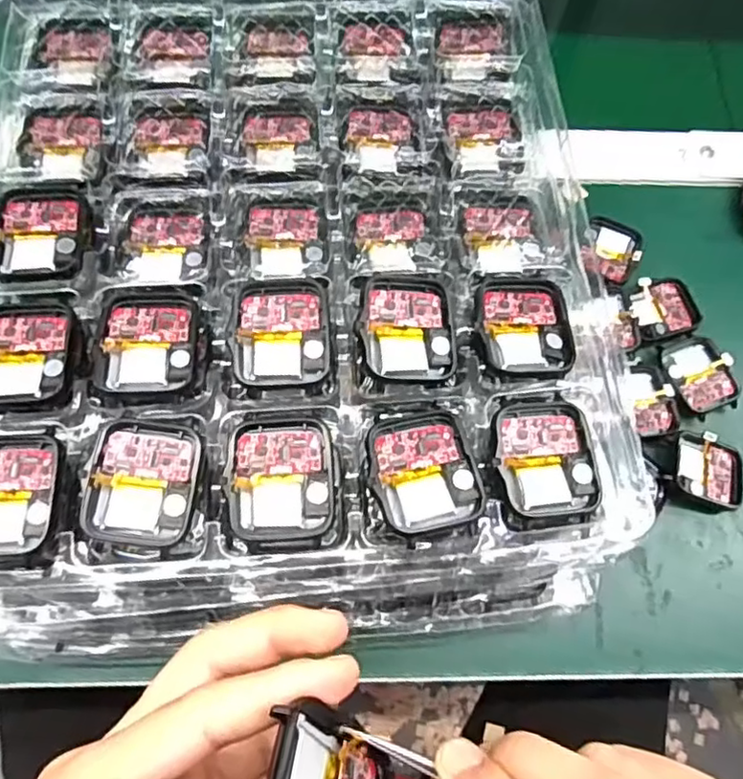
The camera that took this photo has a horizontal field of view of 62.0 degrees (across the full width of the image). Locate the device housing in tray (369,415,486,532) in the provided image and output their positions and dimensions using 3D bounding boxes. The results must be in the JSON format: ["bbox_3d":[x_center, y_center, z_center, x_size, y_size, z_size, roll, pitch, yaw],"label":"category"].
[{"bbox_3d":[0.019,0.029,0.224,0.037,0.005,0.043,-14,70,-9],"label":"device housing in tray"}]

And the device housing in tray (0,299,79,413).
[{"bbox_3d":[-0.134,-0.014,0.240,0.039,0.004,0.047,-3,69,-4],"label":"device housing in tray"}]

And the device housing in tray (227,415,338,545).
[{"bbox_3d":[-0.032,0.031,0.221,0.037,0.005,0.043,1,68,-2],"label":"device housing in tray"}]

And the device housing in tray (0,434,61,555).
[{"bbox_3d":[-0.130,0.037,0.220,0.036,0.005,0.042,4,68,-2],"label":"device housing in tray"}]

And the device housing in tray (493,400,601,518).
[{"bbox_3d":[0.064,0.025,0.231,0.036,0.006,0.043,-4,69,-5],"label":"device housing in tray"}]

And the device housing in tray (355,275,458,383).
[{"bbox_3d":[0.014,-0.026,0.242,0.038,0.009,0.042,1,68,-3],"label":"device housing in tray"}]

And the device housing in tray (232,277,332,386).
[{"bbox_3d":[-0.035,-0.023,0.241,0.037,0.009,0.042,0,68,-3],"label":"device housing in tray"}]

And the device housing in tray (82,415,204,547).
[{"bbox_3d":[-0.080,0.033,0.219,0.036,0.007,0.043,7,68,0],"label":"device housing in tray"}]

